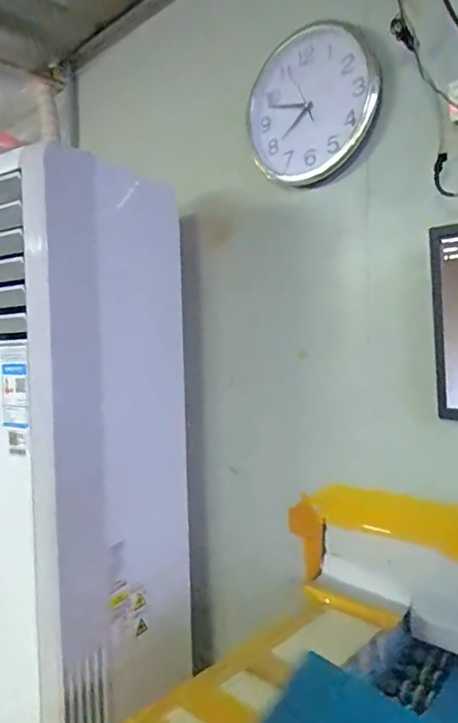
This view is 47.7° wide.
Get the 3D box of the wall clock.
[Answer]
[{"bbox_3d":[0.148,-0.465,0.952,0.032,0.232,0.269,-18,-20,-49],"label":"wall clock"}]

